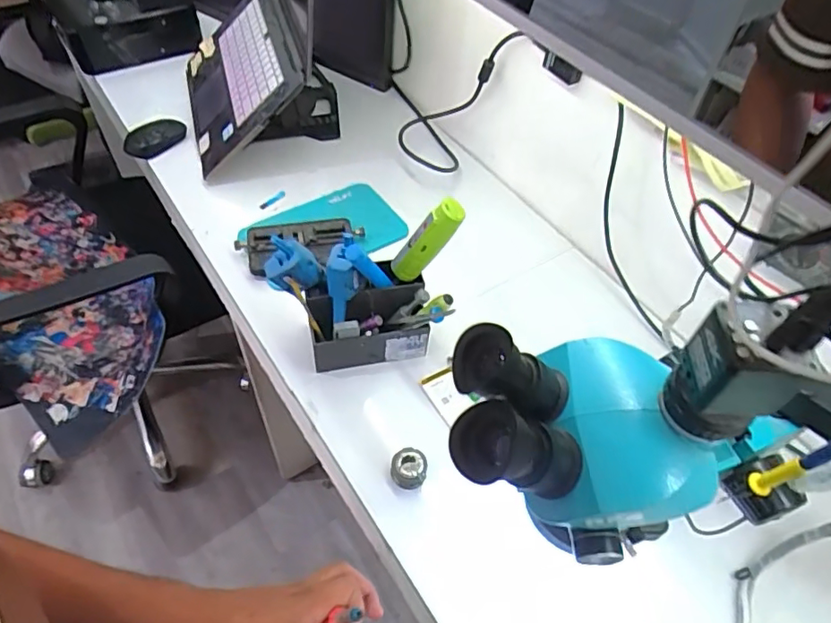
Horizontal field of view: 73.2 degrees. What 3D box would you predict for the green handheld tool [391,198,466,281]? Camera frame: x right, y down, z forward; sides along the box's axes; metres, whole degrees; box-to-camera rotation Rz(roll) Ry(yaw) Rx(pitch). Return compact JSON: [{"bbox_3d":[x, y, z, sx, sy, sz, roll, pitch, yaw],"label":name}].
[{"bbox_3d":[0.012,-0.078,0.634,0.033,0.123,0.023,17,47,-26],"label":"green handheld tool"}]

